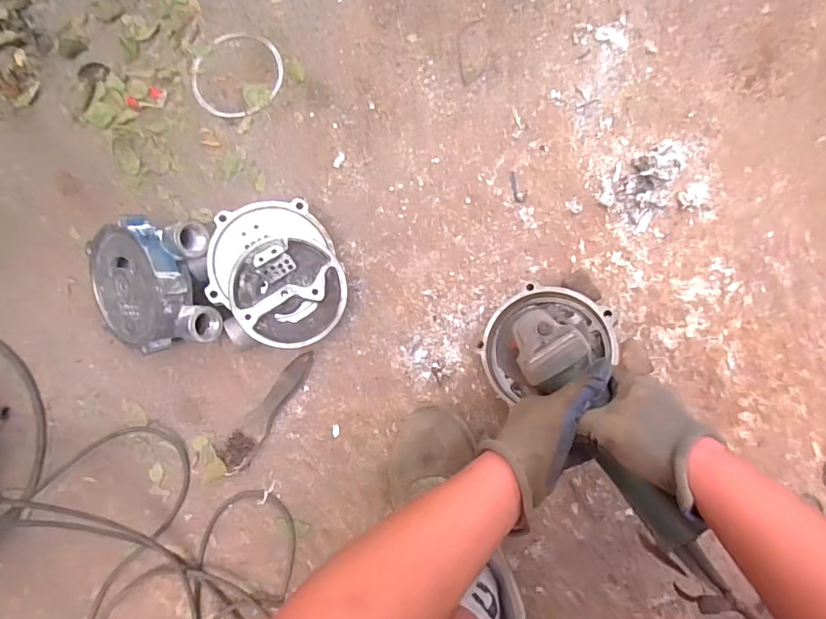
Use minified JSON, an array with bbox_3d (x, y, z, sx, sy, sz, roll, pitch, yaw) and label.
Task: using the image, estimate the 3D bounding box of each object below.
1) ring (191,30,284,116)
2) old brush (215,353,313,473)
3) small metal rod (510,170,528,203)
[{"bbox_3d":[-0.279,-0.375,0.736,0.144,0.006,0.154,0,82,3],"label":"ring"},{"bbox_3d":[-0.202,0.133,0.640,0.045,0.027,0.179,33,81,7],"label":"old brush"},{"bbox_3d":[0.158,-0.183,0.692,0.020,0.004,0.050,-8,79,-1],"label":"small metal rod"}]

